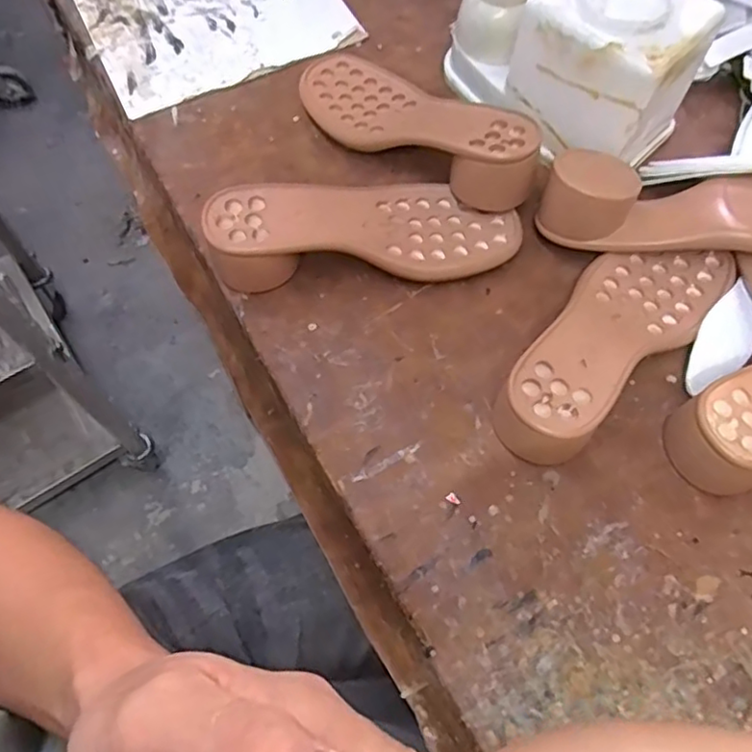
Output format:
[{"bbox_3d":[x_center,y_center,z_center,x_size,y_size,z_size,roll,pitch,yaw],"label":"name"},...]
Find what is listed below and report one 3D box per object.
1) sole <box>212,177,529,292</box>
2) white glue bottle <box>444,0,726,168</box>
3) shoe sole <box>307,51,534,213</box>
[{"bbox_3d":[-0.007,-0.119,0.472,0.222,0.048,0.090,-4,65,-1],"label":"sole"},{"bbox_3d":[0.151,-0.272,0.471,0.095,0.145,0.181,-40,70,-16],"label":"white glue bottle"},{"bbox_3d":[0.028,-0.203,0.516,0.087,0.046,0.235,-41,58,-16],"label":"shoe sole"}]

